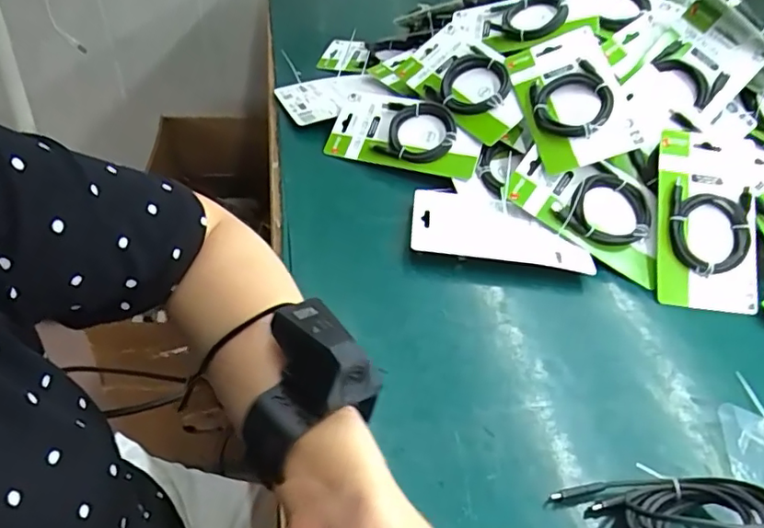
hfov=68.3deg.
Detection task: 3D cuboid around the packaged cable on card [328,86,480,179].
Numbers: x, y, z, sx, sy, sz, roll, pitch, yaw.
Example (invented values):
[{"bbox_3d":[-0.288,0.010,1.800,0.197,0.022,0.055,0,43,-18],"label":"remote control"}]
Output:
[{"bbox_3d":[0.026,-0.151,0.661,0.177,0.024,0.092,17,77,15],"label":"packaged cable on card"}]

